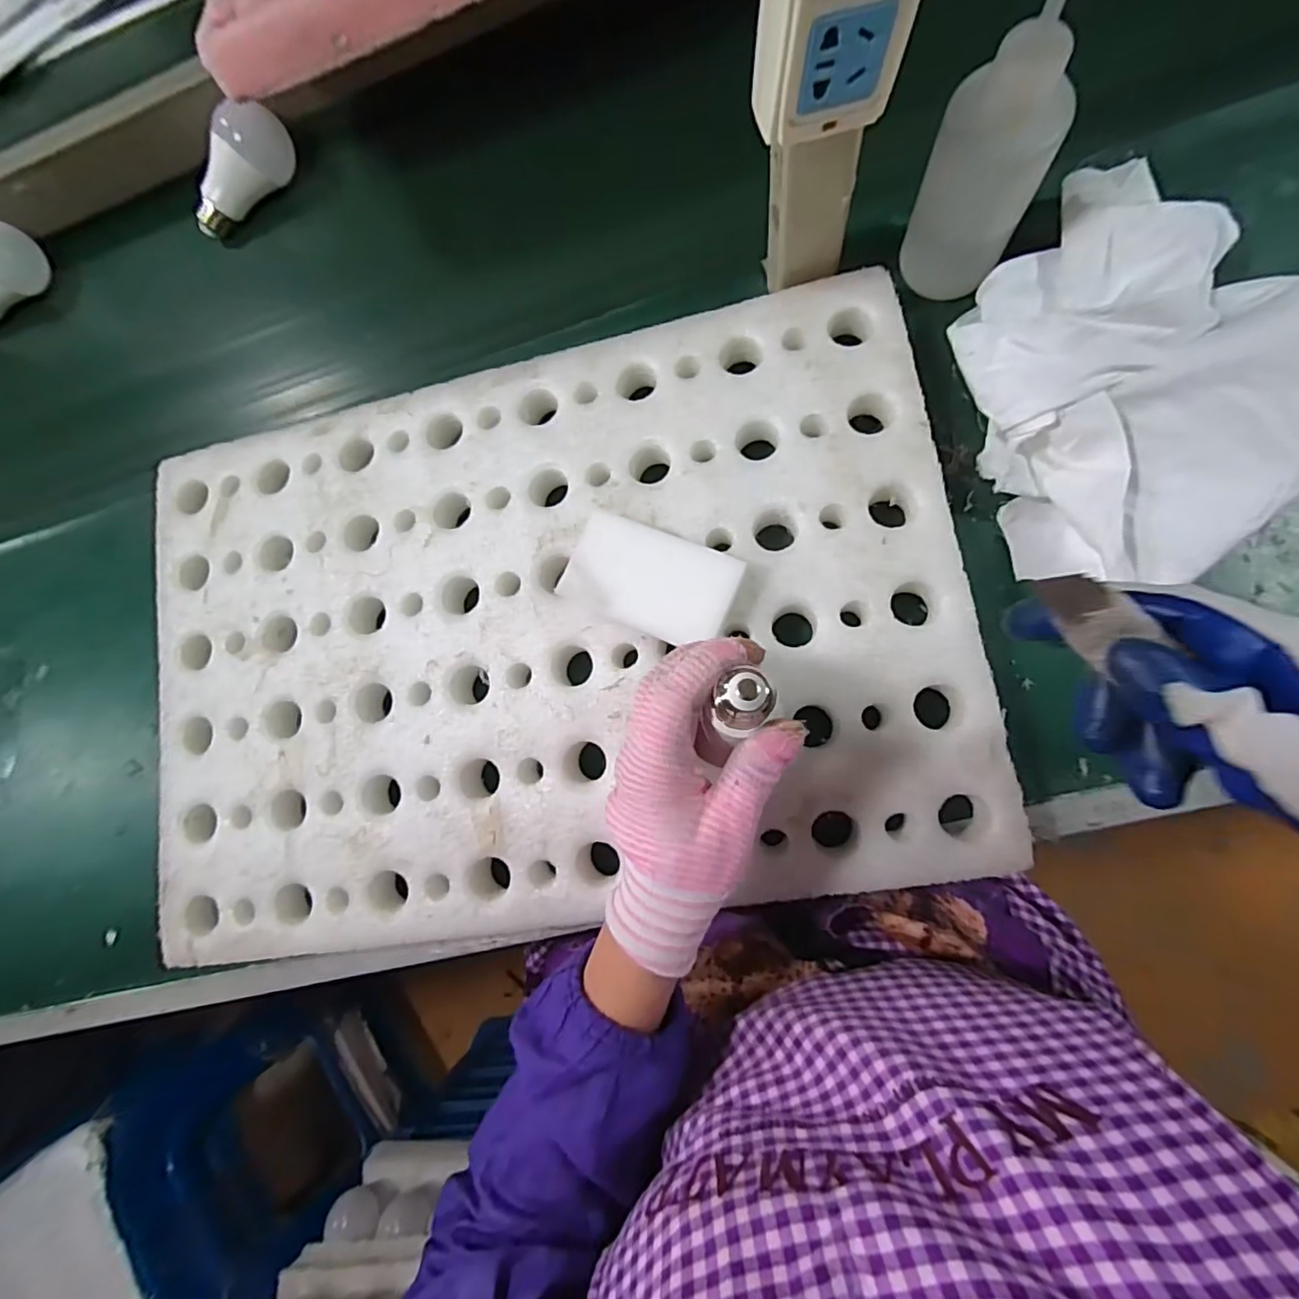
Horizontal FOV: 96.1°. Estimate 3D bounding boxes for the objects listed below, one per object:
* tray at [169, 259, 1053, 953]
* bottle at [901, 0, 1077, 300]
[{"bbox_3d":[-0.082,-0.014,0.382,0.538,0.033,0.364,-11,82,9],"label":"tray"},{"bbox_3d":[0.195,-0.274,0.311,0.070,0.166,0.059,-34,78,4],"label":"bottle"}]

